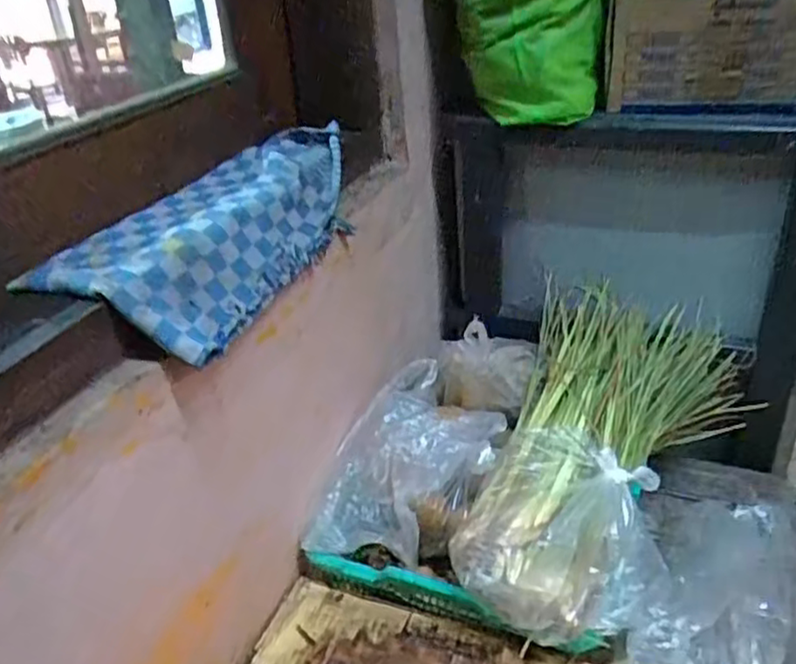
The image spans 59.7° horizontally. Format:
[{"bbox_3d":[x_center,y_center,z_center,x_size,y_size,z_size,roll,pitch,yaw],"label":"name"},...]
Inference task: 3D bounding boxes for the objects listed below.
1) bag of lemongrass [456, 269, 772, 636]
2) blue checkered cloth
[{"bbox_3d":[0.241,0.134,0.748,0.260,0.084,0.481,21,42,11],"label":"bag of lemongrass"},{"bbox_3d":[-0.148,-0.090,0.614,0.119,0.083,0.343,7,32,18],"label":"blue checkered cloth"}]

